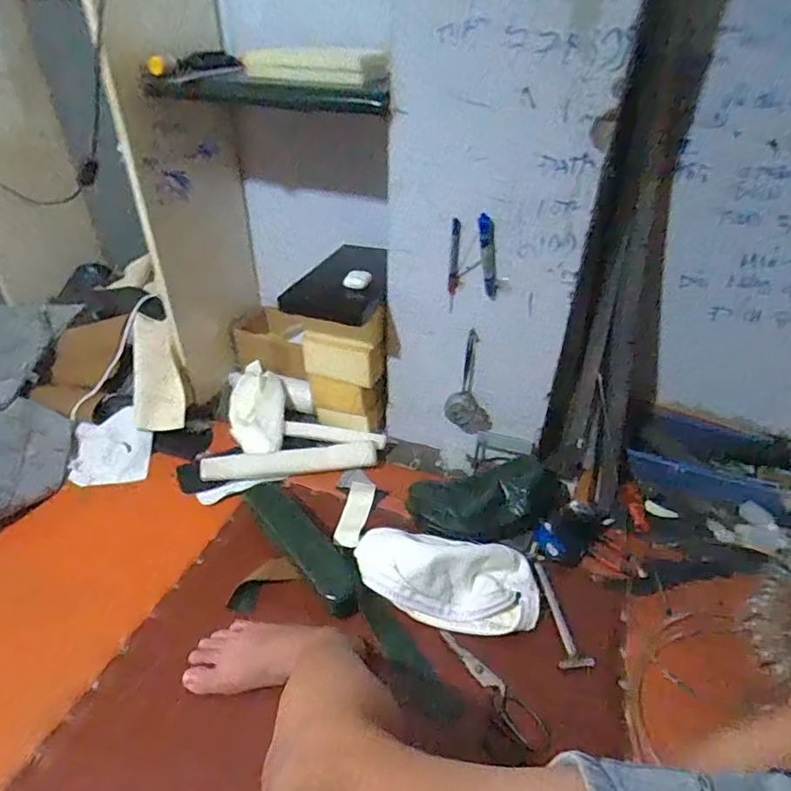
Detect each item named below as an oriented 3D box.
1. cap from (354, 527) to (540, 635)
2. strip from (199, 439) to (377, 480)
[{"bbox_3d":[0.082,0.276,0.839,0.286,0.081,0.142,15,35,-3],"label":"cap"},{"bbox_3d":[-0.204,0.130,1.050,0.334,0.017,0.054,-5,72,-11],"label":"strip"}]

